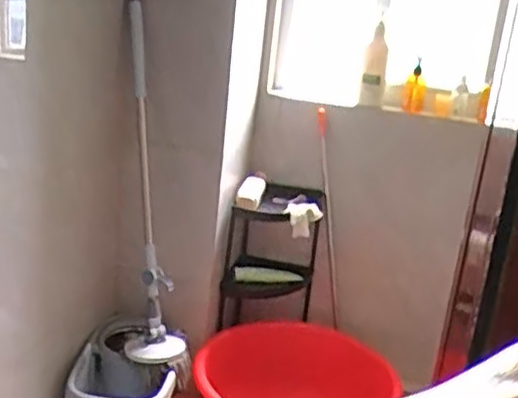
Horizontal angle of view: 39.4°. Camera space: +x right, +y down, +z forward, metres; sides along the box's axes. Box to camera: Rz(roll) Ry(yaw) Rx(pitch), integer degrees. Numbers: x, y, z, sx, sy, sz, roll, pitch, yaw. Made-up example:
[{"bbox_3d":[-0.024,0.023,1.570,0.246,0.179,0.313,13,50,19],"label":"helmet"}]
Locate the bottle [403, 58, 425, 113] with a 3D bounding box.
[{"bbox_3d":[0.386,-0.275,1.780,0.049,0.130,0.043,10,18,13],"label":"bottle"}]

